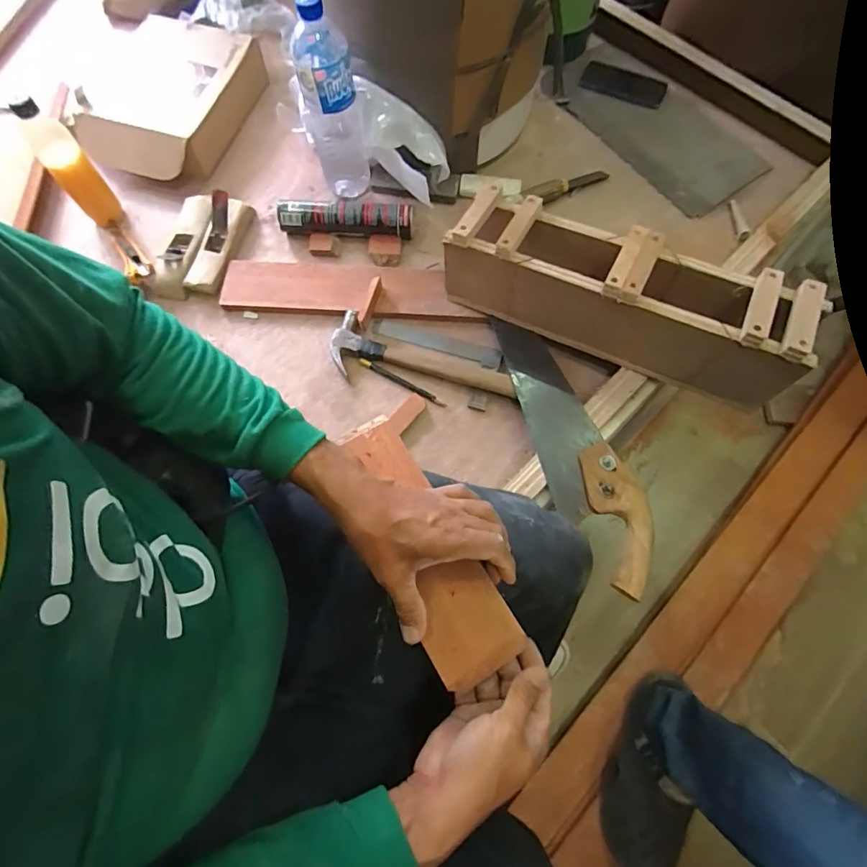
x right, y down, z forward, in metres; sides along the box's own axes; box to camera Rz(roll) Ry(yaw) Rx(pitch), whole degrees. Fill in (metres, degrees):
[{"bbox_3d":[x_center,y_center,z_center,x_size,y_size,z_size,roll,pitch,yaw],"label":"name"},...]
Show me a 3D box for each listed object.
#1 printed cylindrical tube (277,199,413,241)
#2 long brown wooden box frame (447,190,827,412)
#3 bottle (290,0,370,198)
[{"bbox_3d":[-0.140,-0.343,0.738,0.213,0.042,0.042,4,70,1],"label":"printed cylindrical tube"},{"bbox_3d":[0.230,-0.178,0.608,0.436,0.167,0.114,24,71,8],"label":"long brown wooden box frame"},{"bbox_3d":[-0.146,-0.470,0.658,0.079,0.234,0.099,-14,71,-6],"label":"bottle"}]

